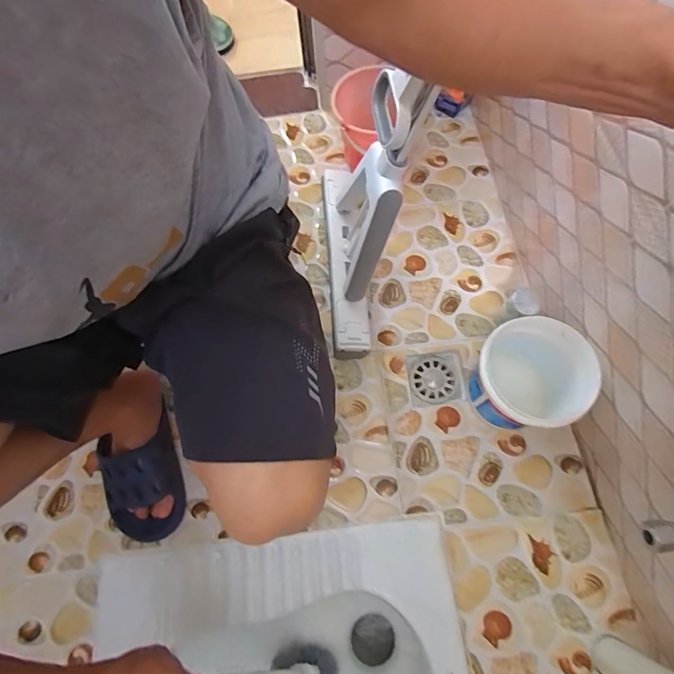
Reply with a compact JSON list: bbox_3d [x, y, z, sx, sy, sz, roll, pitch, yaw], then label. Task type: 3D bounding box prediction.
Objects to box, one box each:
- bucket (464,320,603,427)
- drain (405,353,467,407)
[{"bbox_3d":[0.286,0.063,0.628,0.148,0.146,0.157,-1,69,2],"label":"bucket"},{"bbox_3d":[0.176,0.075,0.726,0.094,0.011,0.089,-7,69,0],"label":"drain"}]

